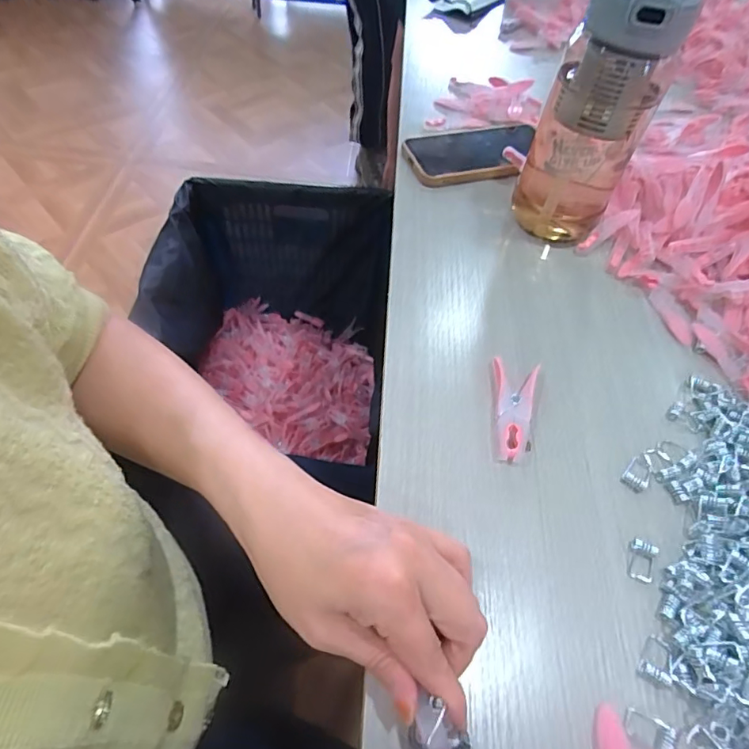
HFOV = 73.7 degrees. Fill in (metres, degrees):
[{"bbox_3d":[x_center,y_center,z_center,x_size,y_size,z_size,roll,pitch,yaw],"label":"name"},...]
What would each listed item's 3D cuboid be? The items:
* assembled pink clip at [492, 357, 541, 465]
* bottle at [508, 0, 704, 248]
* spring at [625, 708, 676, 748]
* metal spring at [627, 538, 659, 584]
[{"bbox_3d":[0.094,0.024,0.342,0.031,0.009,0.076,13,54,4],"label":"assembled pink clip"},{"bbox_3d":[0.169,-0.210,0.382,0.085,0.231,0.095,26,56,13],"label":"bottle"},{"bbox_3d":[0.135,0.174,0.243,0.023,0.006,0.015,32,59,19],"label":"spring"},{"bbox_3d":[0.157,0.109,0.292,0.014,0.006,0.023,22,55,10],"label":"metal spring"}]

